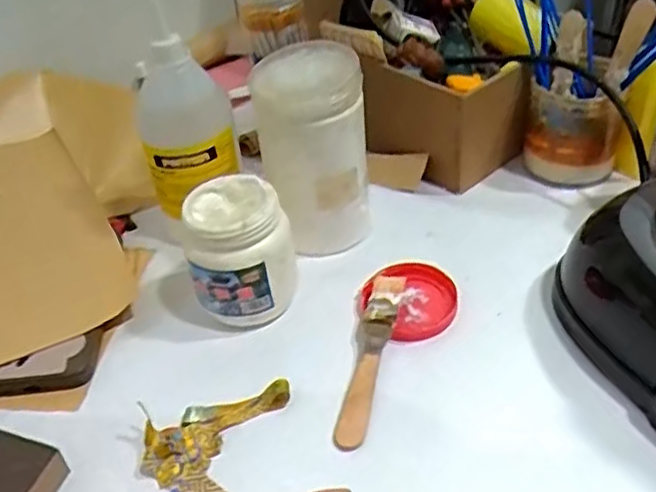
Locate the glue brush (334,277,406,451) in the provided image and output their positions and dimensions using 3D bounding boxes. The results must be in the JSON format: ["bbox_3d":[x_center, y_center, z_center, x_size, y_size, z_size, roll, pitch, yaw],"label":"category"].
[{"bbox_3d":[0.029,0.074,0.470,0.022,0.006,0.139,18,52,4],"label":"glue brush"}]

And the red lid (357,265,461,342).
[{"bbox_3d":[0.061,0.041,0.509,0.074,0.015,0.066,-16,41,-10],"label":"red lid"}]

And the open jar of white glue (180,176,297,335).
[{"bbox_3d":[-0.062,0.005,0.504,0.069,0.096,0.076,-4,40,4],"label":"open jar of white glue"}]

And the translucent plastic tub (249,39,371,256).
[{"bbox_3d":[-0.010,-0.071,0.545,0.081,0.155,0.082,-4,40,4],"label":"translucent plastic tub"}]

